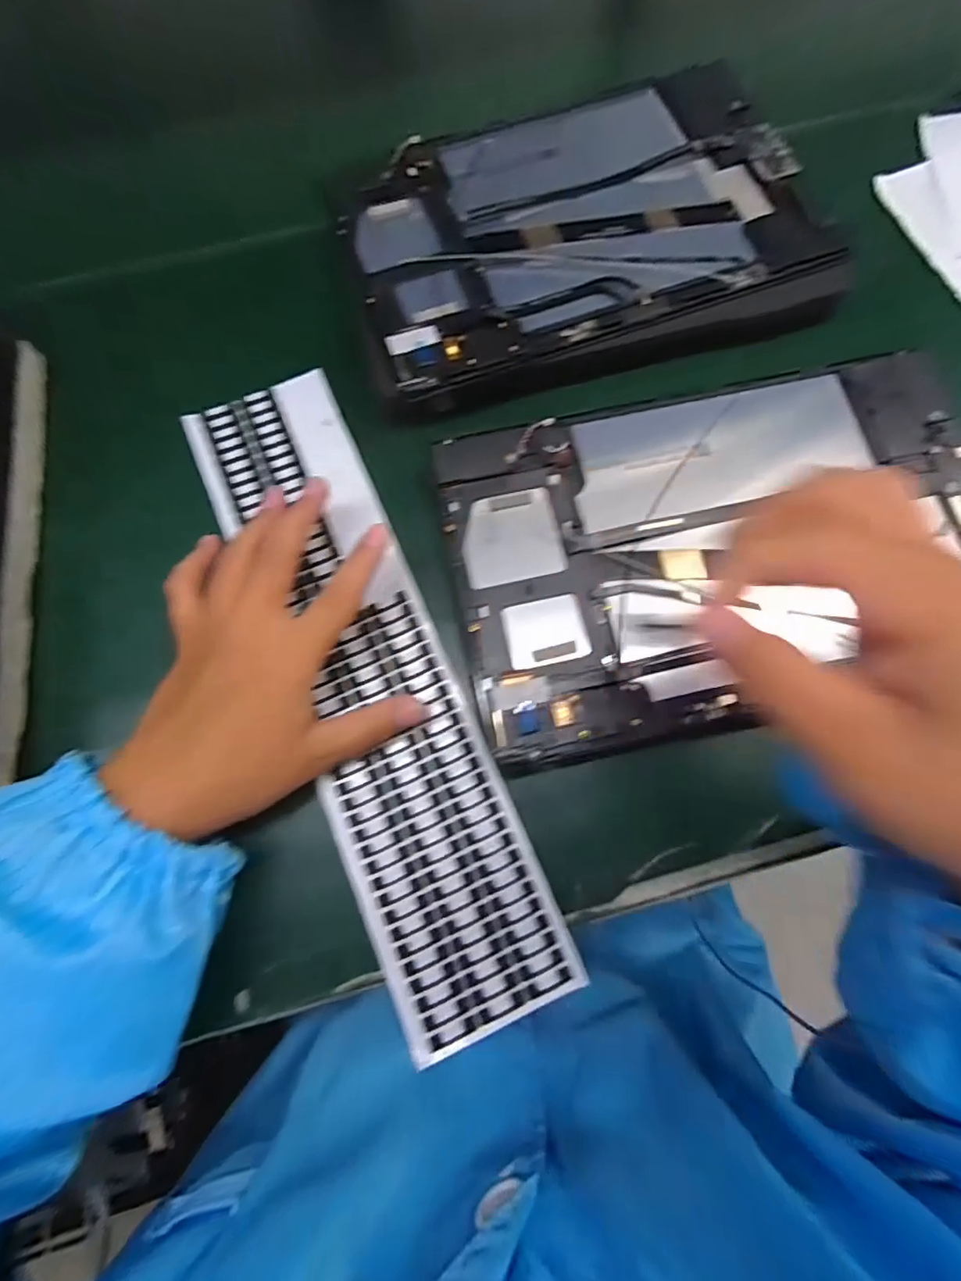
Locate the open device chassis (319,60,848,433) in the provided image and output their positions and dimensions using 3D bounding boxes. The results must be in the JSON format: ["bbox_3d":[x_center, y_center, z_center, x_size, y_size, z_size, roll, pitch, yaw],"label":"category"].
[{"bbox_3d":[0.052,-0.208,0.290,0.241,0.024,0.167,-17,79,-3],"label":"open device chassis"}]

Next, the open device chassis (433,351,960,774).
[{"bbox_3d":[0.107,-0.042,0.248,0.238,0.030,0.147,-13,79,-2],"label":"open device chassis"}]

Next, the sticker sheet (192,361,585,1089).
[{"bbox_3d":[-0.052,0.012,0.253,0.079,0.006,0.311,-21,77,-4],"label":"sticker sheet"}]

